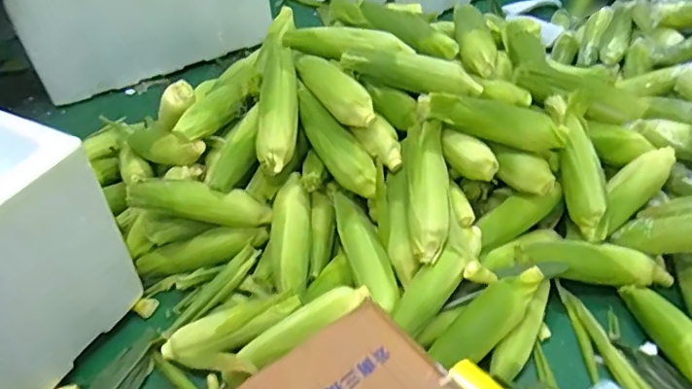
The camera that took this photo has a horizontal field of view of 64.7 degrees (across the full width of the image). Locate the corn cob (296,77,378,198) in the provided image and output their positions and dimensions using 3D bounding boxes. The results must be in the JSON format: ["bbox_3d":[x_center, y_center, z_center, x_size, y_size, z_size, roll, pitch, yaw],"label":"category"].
[{"bbox_3d":[-0.021,-0.083,0.842,0.060,0.049,0.217,-22,60,-20],"label":"corn cob"}]

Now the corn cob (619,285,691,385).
[{"bbox_3d":[0.458,0.198,0.740,0.058,0.044,0.210,-8,42,-5],"label":"corn cob"}]

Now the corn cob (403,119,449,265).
[{"bbox_3d":[0.117,-0.008,0.789,0.062,0.048,0.209,0,62,4],"label":"corn cob"}]

